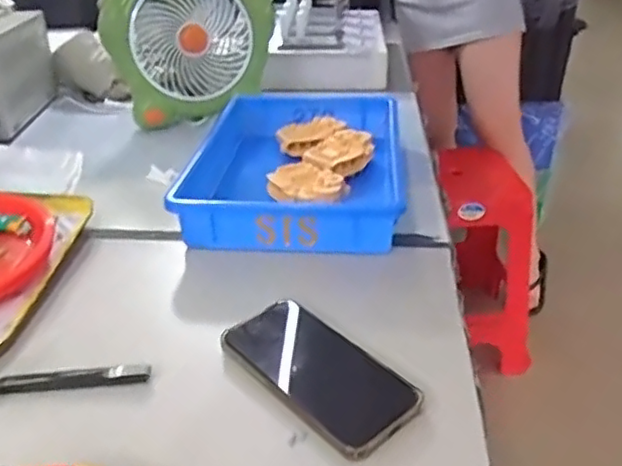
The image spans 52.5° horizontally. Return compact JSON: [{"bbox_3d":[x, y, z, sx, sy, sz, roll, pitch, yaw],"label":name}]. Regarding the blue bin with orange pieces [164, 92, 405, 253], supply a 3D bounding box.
[{"bbox_3d":[-0.011,-0.089,0.792,0.238,0.056,0.365,3,29,5],"label":"blue bin with orange pieces"}]

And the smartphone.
[{"bbox_3d":[0.005,0.109,0.504,0.080,0.015,0.164,-31,44,-31],"label":"smartphone"}]

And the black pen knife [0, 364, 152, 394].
[{"bbox_3d":[-0.194,0.115,0.501,0.128,0.013,0.017,-2,29,-4],"label":"black pen knife"}]

